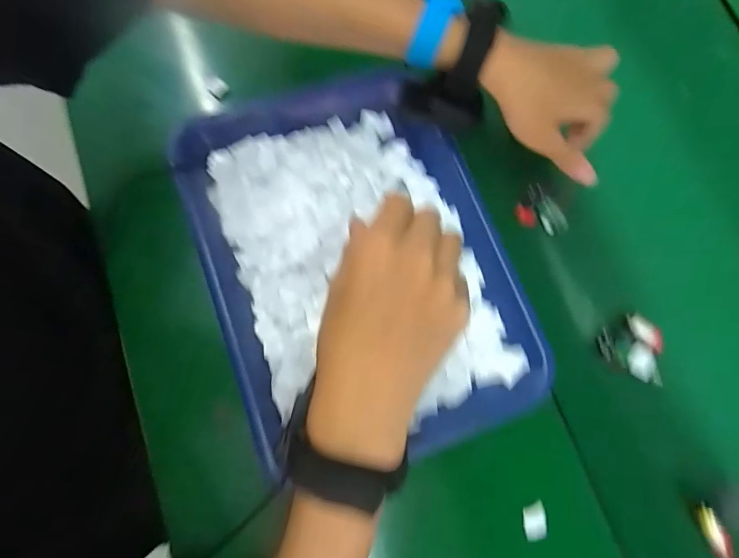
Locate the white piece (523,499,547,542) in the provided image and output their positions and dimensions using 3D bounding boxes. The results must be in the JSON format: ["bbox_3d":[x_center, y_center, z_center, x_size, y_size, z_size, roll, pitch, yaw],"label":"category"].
[{"bbox_3d":[0.140,0.205,0.336,0.018,0.006,0.029,5,76,0],"label":"white piece"}]

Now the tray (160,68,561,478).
[{"bbox_3d":[-0.015,-0.021,0.360,0.253,0.039,0.351,-20,78,-6],"label":"tray"}]

